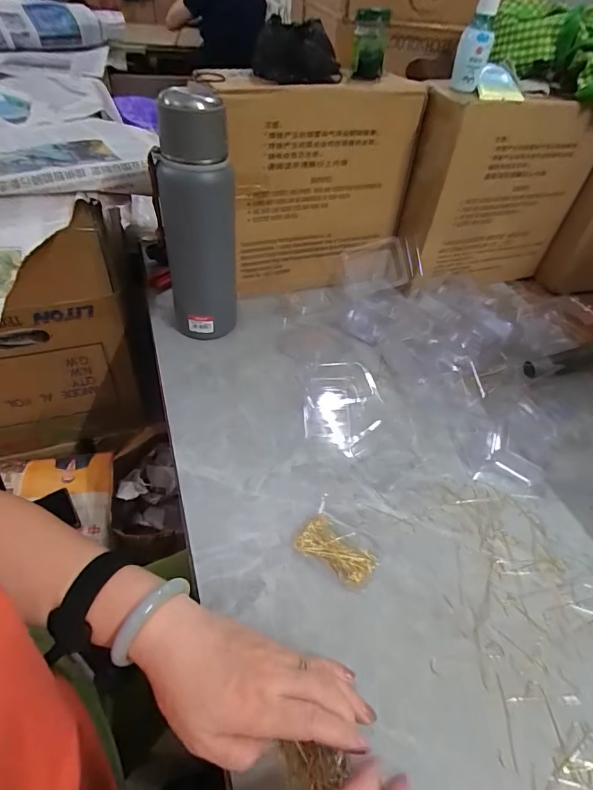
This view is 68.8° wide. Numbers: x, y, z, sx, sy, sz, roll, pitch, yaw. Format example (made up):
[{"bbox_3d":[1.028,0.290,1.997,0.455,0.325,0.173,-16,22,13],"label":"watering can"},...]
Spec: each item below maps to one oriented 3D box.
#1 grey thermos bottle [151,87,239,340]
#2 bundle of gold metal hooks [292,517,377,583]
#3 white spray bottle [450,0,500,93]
[{"bbox_3d":[-0.114,-0.191,0.512,0.073,0.271,0.069,-21,52,-25],"label":"grey thermos bottle"},{"bbox_3d":[0.037,0.137,0.389,0.071,0.013,0.041,27,49,18],"label":"bundle of gold metal hooks"},{"bbox_3d":[0.216,-0.429,0.513,0.036,0.118,0.034,16,46,9],"label":"white spray bottle"}]

